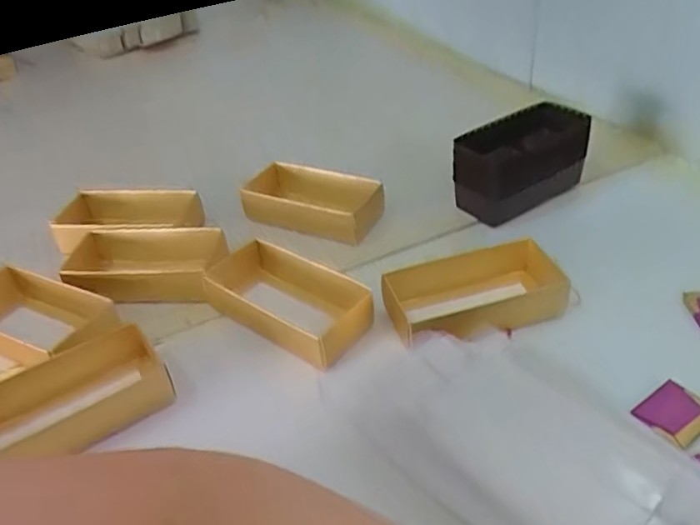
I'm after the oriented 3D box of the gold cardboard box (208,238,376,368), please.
[{"bbox_3d":[-0.049,0.024,0.436,0.124,0.036,0.057,22,45,31],"label":"gold cardboard box"}]

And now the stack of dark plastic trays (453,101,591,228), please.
[{"bbox_3d":[0.149,-0.087,0.528,0.112,0.066,0.062,-24,41,-23],"label":"stack of dark plastic trays"}]

